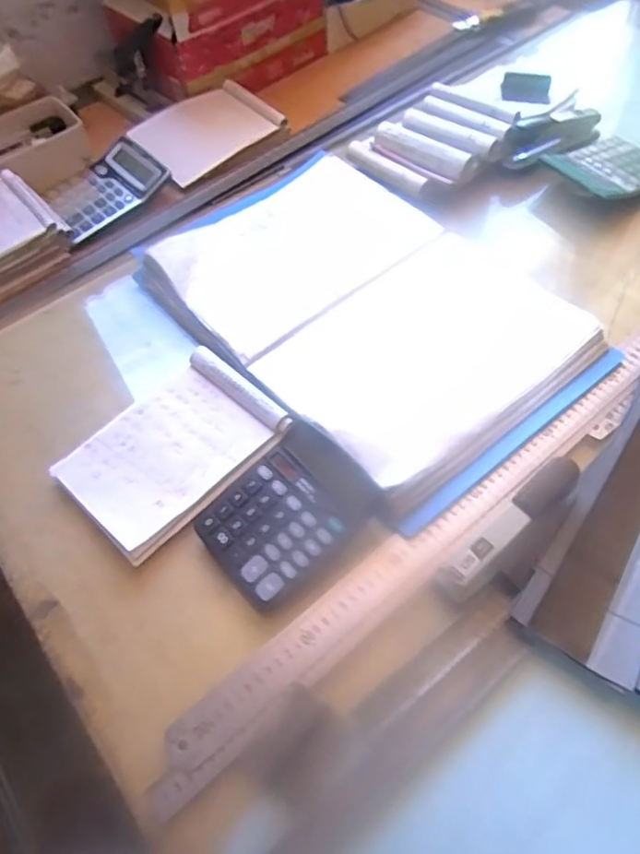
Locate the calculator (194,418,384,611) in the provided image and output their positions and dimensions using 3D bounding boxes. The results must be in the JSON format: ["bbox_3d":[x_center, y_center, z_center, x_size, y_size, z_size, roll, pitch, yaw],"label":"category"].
[{"bbox_3d":[-0.032,0.073,0.556,0.140,0.046,0.119,-38,59,-19],"label":"calculator"}]

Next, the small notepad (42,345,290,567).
[{"bbox_3d":[-0.145,0.018,0.617,0.145,0.022,0.194,38,68,26],"label":"small notepad"}]

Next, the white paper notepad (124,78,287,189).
[{"bbox_3d":[-0.171,-0.435,0.937,0.147,0.035,0.204,36,64,27],"label":"white paper notepad"}]

